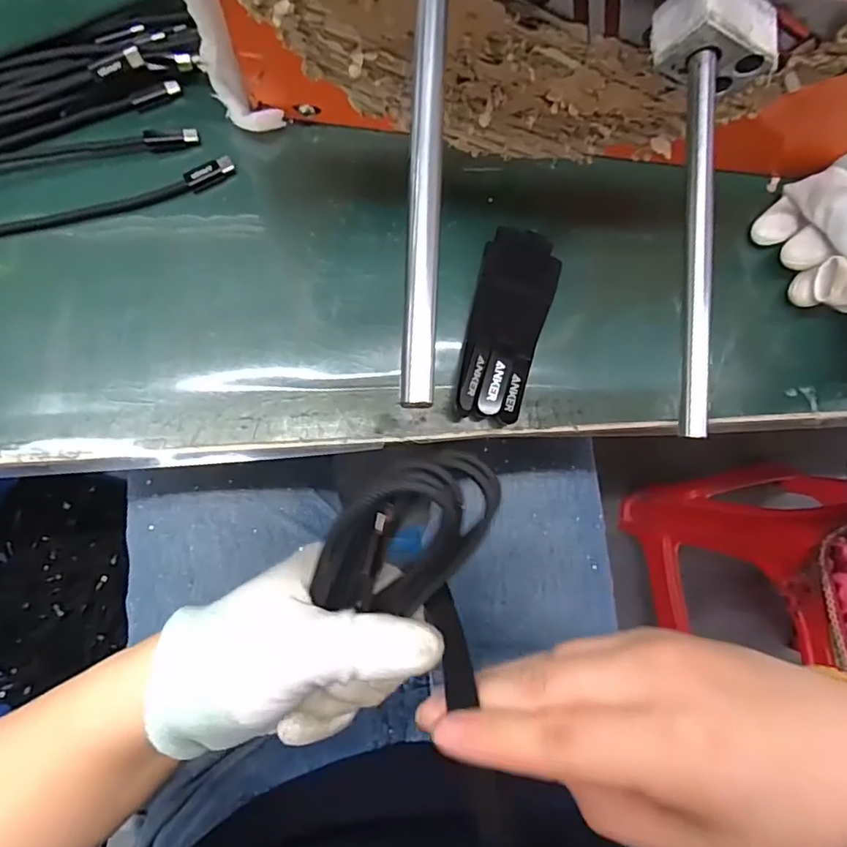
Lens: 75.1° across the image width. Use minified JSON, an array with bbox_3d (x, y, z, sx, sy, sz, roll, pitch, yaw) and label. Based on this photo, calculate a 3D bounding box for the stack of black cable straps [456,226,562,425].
[{"bbox_3d":[0.046,-0.052,0.292,0.040,0.012,0.100,15,83,-5],"label":"stack of black cable straps"}]

